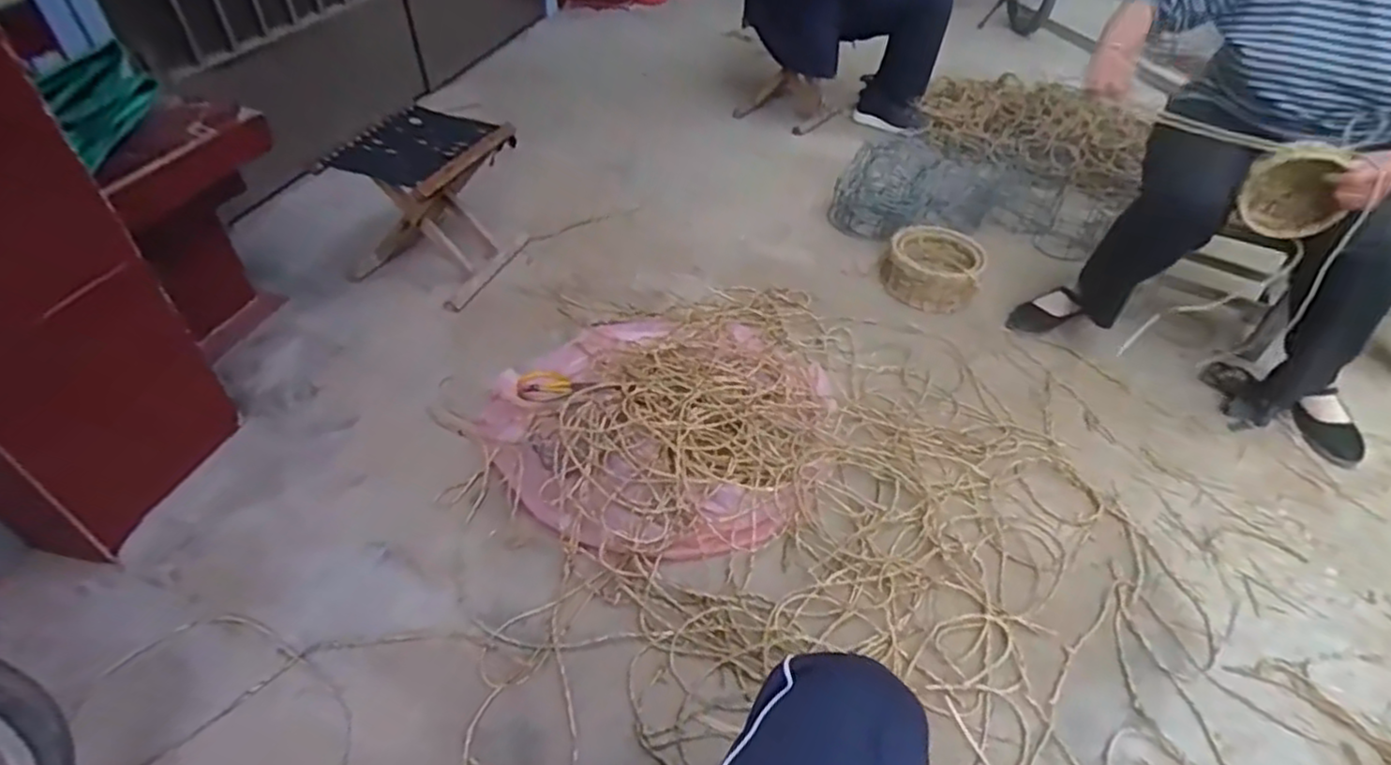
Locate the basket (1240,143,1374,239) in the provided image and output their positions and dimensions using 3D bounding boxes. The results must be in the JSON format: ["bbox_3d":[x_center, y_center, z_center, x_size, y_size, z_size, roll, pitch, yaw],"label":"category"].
[{"bbox_3d":[1.003,-0.319,1.140,0.145,0.161,0.093,31,51,30],"label":"basket"}]

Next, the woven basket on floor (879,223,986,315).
[{"bbox_3d":[0.577,-0.284,1.669,0.228,0.085,0.236,19,46,15],"label":"woven basket on floor"}]

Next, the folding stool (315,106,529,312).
[{"bbox_3d":[-0.602,-0.414,1.551,0.322,0.313,0.324,16,46,13],"label":"folding stool"}]

